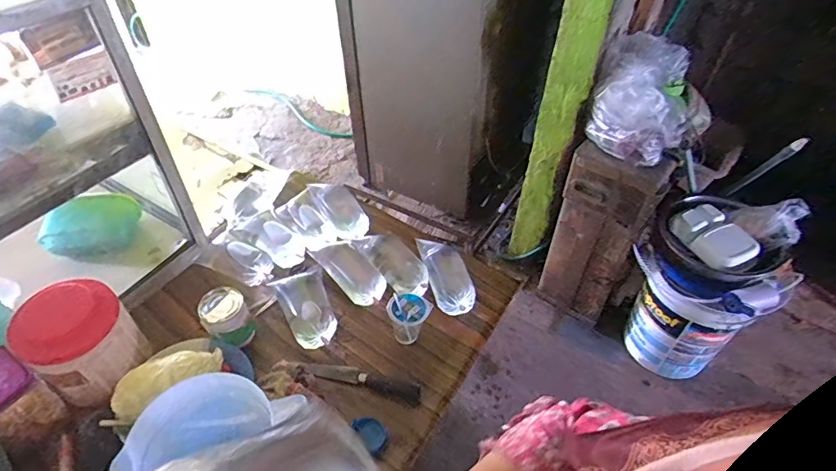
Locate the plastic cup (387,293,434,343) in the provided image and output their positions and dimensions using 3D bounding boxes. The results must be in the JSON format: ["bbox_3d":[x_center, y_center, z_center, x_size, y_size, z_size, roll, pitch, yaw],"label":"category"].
[{"bbox_3d":[-0.017,0.157,0.899,0.074,0.090,0.069,1,47,-1],"label":"plastic cup"}]

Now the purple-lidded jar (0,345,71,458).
[{"bbox_3d":[-0.606,0.247,0.709,0.101,0.124,0.093,24,51,20],"label":"purple-lidded jar"}]

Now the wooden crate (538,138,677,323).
[{"bbox_3d":[0.545,0.008,1.493,0.251,0.554,0.138,22,50,19],"label":"wooden crate"}]

